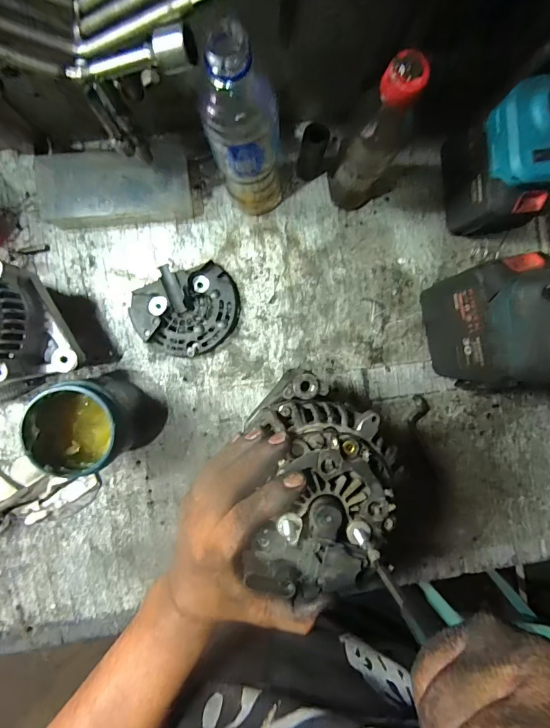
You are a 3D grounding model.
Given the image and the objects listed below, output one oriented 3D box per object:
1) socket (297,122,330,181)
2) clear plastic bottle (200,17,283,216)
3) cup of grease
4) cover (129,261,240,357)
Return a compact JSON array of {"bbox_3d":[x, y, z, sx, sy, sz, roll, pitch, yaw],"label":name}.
[{"bbox_3d":[0.040,-0.227,0.408,0.027,0.081,0.022,15,91,-4],"label":"socket"},{"bbox_3d":[-0.022,-0.198,0.336,0.069,0.218,0.056,-4,92,-4],"label":"clear plastic bottle"},{"bbox_3d":[-0.193,0.062,0.390,0.077,0.101,0.083,0,92,-4],"label":"cup of grease"},{"bbox_3d":[-0.102,-0.060,0.429,0.117,0.029,0.096,-8,92,-3],"label":"cover"}]

